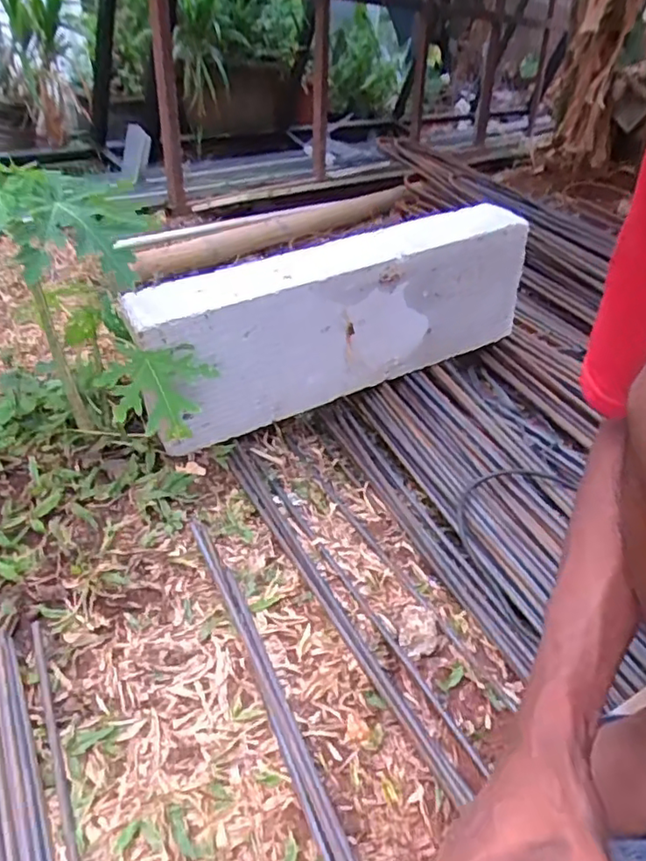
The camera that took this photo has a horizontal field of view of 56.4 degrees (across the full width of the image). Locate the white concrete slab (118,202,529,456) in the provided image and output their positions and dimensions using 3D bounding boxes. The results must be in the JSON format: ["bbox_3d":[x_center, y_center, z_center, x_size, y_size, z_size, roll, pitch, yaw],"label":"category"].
[{"bbox_3d":[0.034,-0.150,0.855,0.590,0.209,0.100,-18,45,-26],"label":"white concrete slab"}]

